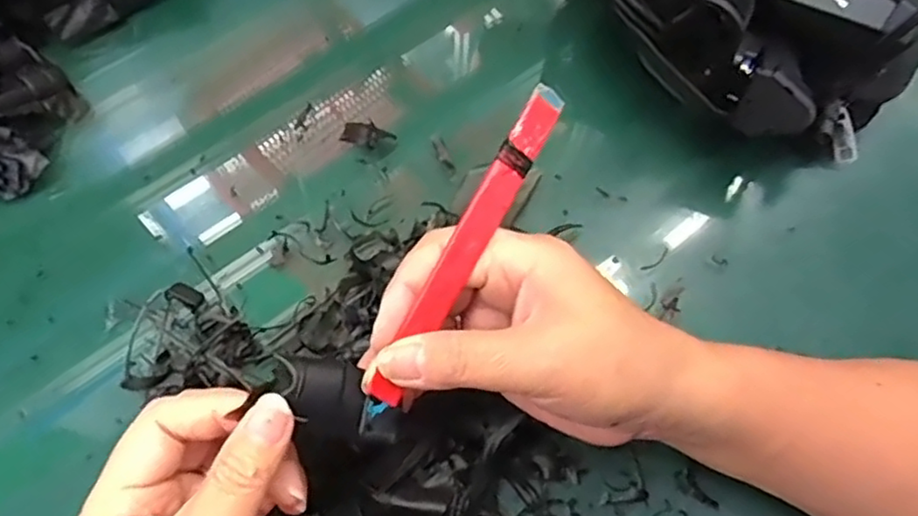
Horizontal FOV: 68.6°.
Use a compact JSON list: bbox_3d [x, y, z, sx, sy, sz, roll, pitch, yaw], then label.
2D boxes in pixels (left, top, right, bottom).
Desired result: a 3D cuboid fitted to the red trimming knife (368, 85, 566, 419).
[{"bbox_3d":[0.001,-0.003,0.261,0.013,0.008,0.142,30,88,10],"label":"red trimming knife"}]

